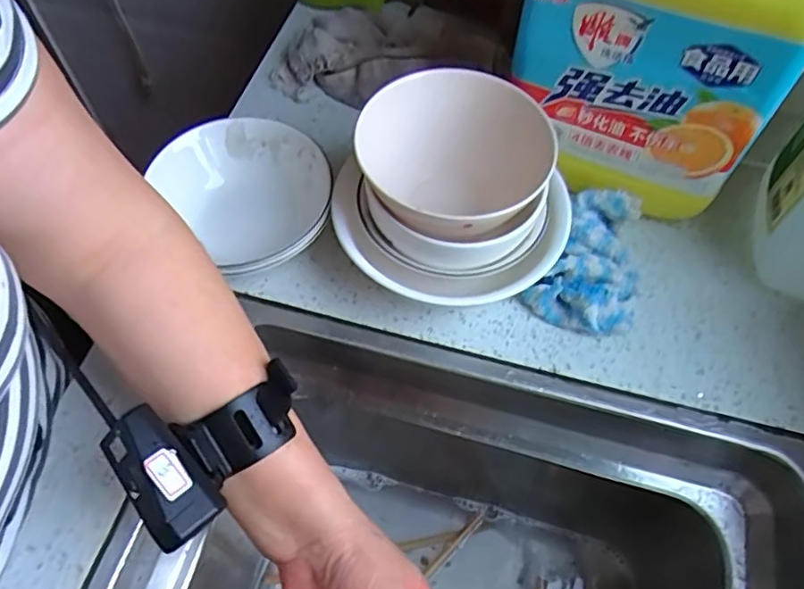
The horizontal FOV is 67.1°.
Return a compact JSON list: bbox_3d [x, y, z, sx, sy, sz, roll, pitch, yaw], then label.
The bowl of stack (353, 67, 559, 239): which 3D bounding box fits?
[{"bbox_3d":[0.036,-0.088,0.417,0.121,0.061,0.123,0,60,1],"label":"bowl of stack"}]

